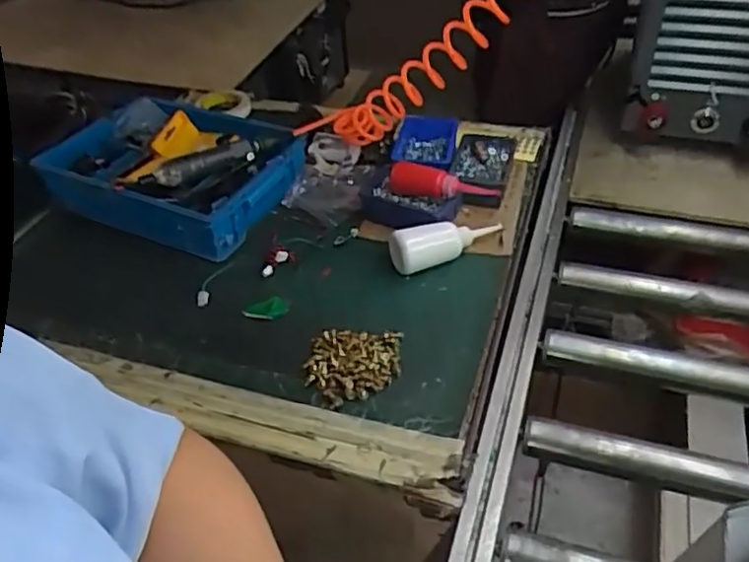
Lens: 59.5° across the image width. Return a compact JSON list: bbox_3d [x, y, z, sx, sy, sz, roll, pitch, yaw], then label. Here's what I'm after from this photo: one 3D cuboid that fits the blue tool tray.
[{"bbox_3d":[-0.338,-0.200,1.099,0.410,0.085,0.254,19,44,22],"label":"blue tool tray"}]

